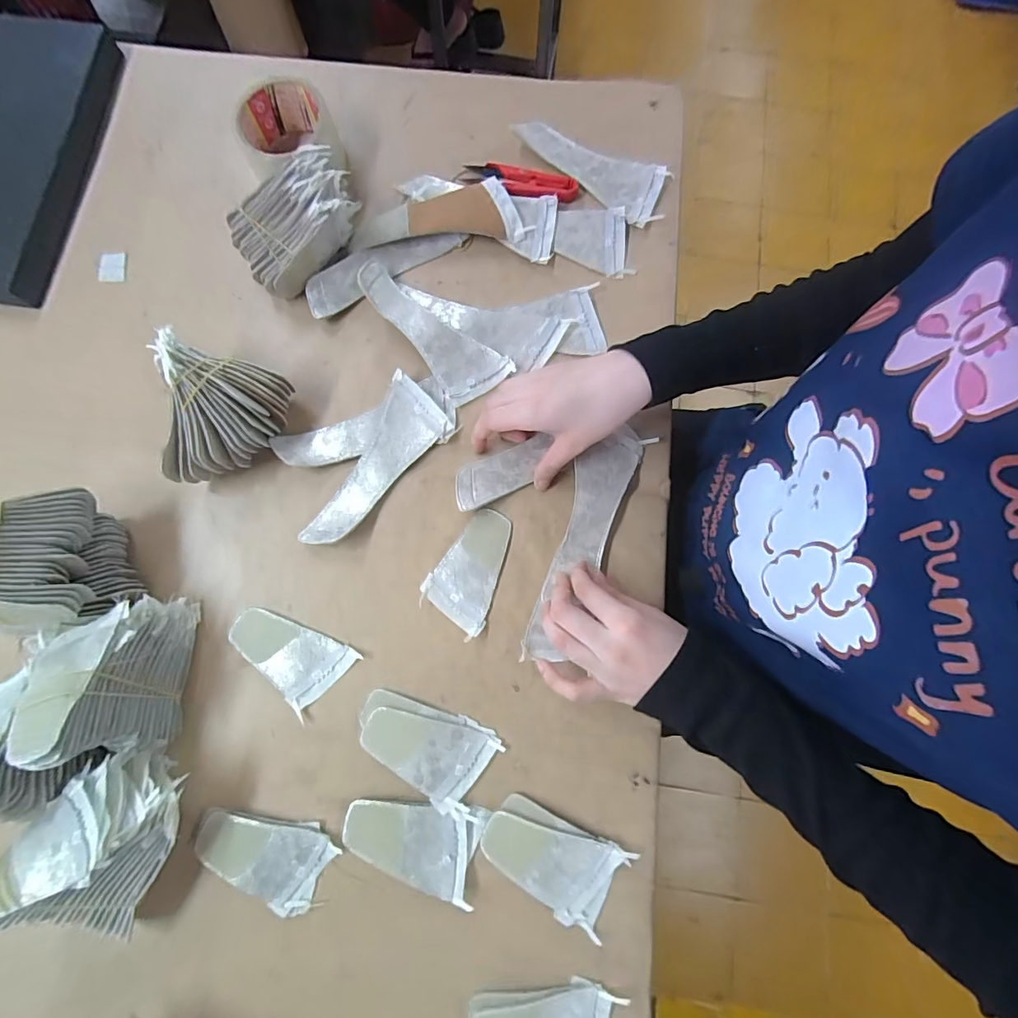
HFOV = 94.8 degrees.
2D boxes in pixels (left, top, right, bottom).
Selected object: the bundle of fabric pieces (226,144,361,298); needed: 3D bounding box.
[{"bbox_3d":[-0.192,-0.260,0.427,0.115,0.057,0.075,-36,81,-8],"label":"bundle of fabric pieces"}]

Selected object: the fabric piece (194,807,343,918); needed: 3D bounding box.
[{"bbox_3d":[-0.181,0.256,0.344,0.097,0.007,0.057,18,78,3],"label":"fabric piece"}]

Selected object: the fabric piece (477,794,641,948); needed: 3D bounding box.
[{"bbox_3d":[0.033,0.257,0.345,0.101,0.009,0.062,32,79,6],"label":"fabric piece"}]

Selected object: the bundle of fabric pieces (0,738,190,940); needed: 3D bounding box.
[{"bbox_3d":[-0.275,0.223,0.317,0.089,0.073,0.103,21,78,3],"label":"bundle of fabric pieces"}]

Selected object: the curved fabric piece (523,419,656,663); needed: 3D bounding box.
[{"bbox_3d":[0.058,0.022,0.390,0.048,0.012,0.208,24,80,4],"label":"curved fabric piece"}]

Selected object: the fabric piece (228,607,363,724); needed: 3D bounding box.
[{"bbox_3d":[-0.177,0.112,0.378,0.094,0.005,0.061,40,80,7],"label":"fabric piece"}]

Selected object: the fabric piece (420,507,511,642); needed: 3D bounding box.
[{"bbox_3d":[-0.030,0.048,0.387,0.055,0.005,0.096,26,78,4],"label":"fabric piece"}]

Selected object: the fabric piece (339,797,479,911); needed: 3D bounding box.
[{"bbox_3d":[-0.075,0.247,0.344,0.094,0.013,0.056,10,78,1],"label":"fabric piece"}]

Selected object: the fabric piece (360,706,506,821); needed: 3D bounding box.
[{"bbox_3d":[-0.064,0.191,0.359,0.102,0.009,0.057,17,78,3],"label":"fabric piece"}]

